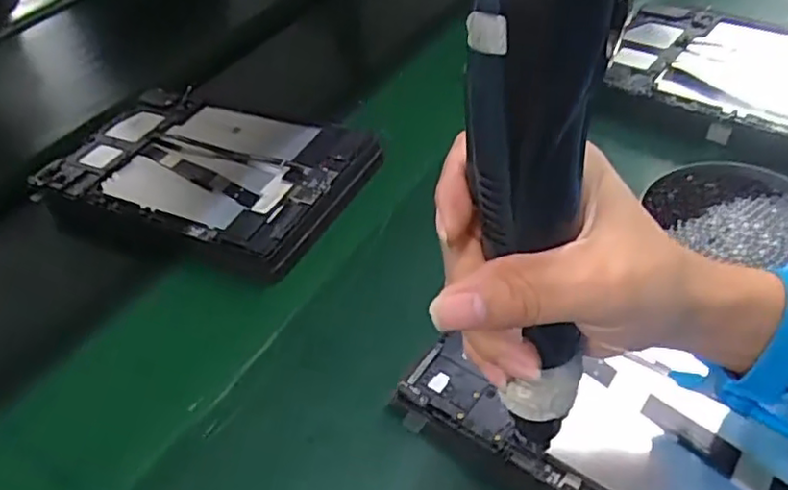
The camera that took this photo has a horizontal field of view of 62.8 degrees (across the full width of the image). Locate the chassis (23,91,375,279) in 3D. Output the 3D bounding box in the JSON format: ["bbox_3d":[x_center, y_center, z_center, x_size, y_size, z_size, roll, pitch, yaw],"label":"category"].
[{"bbox_3d":[-0.151,-0.059,0.511,0.241,0.026,0.157,15,48,23],"label":"chassis"}]

